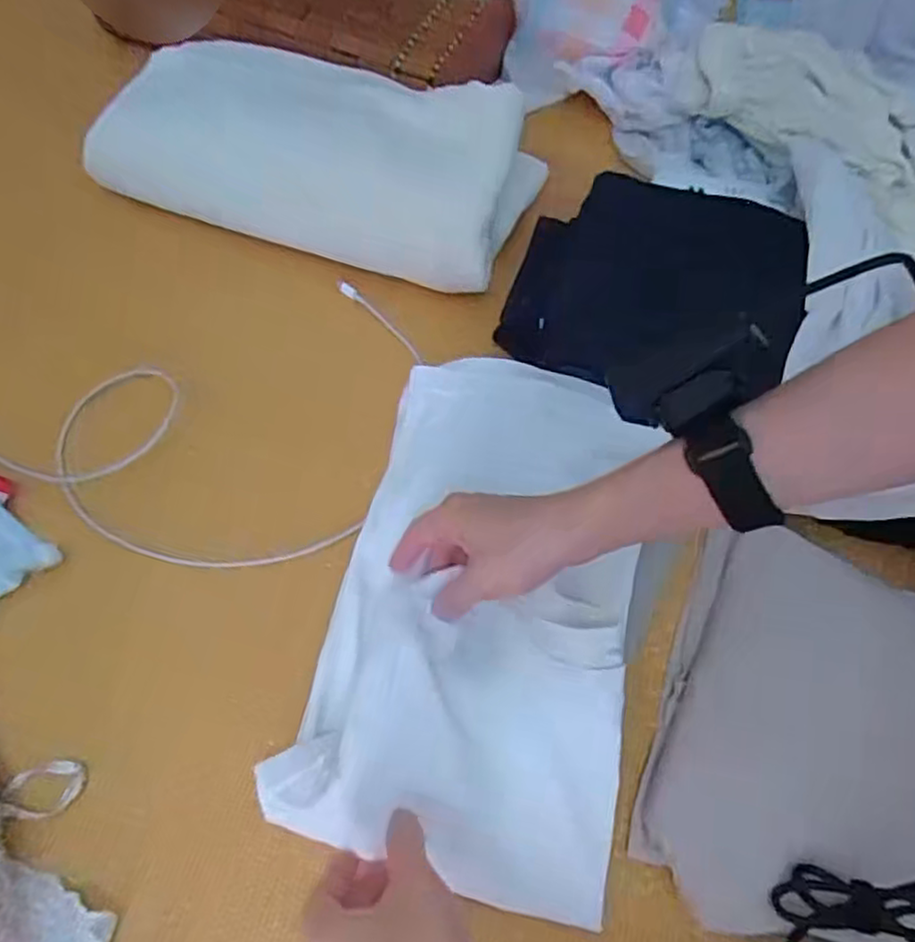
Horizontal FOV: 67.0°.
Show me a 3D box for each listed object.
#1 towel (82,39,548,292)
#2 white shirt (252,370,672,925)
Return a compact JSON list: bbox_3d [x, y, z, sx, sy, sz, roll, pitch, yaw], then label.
[{"bbox_3d":[-0.112,-0.271,0.583,0.336,0.085,0.152,18,64,5],"label":"towel"},{"bbox_3d":[0.019,0.073,0.432,0.187,0.070,0.321,13,65,3],"label":"white shirt"}]

